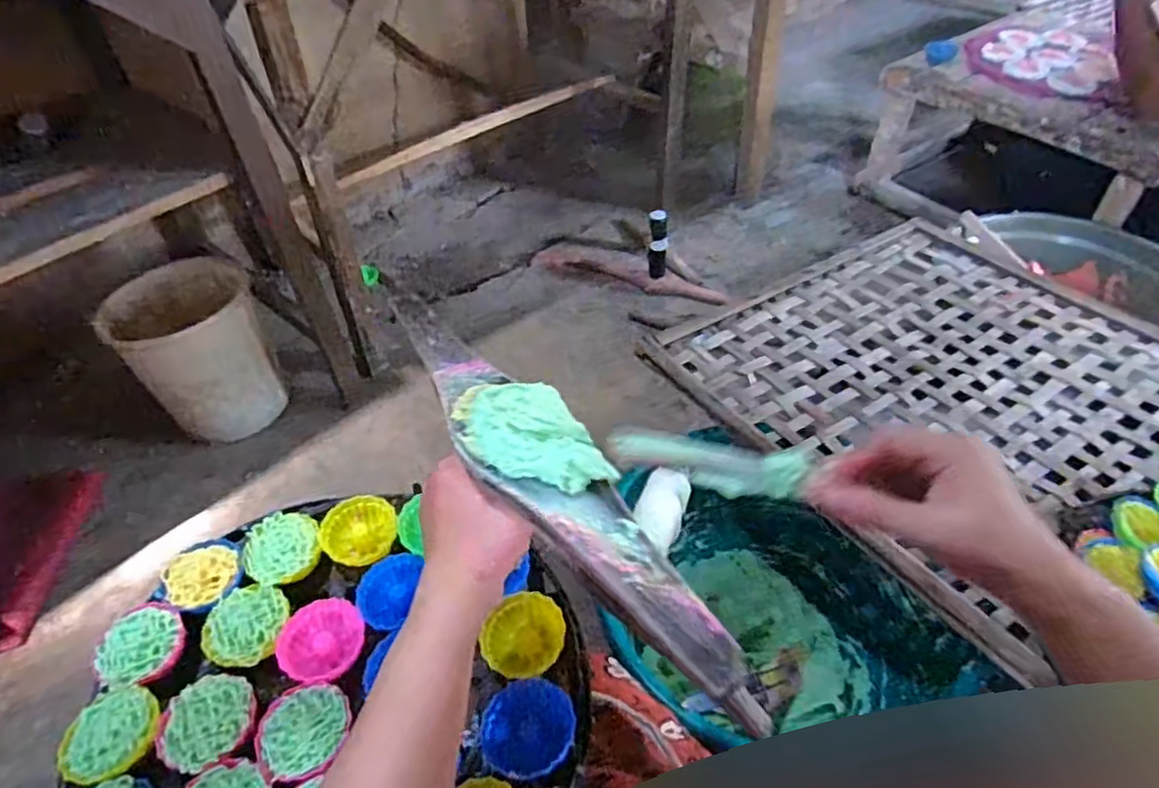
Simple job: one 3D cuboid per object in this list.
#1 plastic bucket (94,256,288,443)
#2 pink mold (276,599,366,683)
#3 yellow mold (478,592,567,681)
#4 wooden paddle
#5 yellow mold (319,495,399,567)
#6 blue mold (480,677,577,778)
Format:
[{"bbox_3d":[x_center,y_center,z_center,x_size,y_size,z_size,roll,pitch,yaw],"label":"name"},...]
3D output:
[{"bbox_3d":[-0.644,-0.071,1.167,0.224,0.237,0.216,0,45,0],"label":"plastic bucket"},{"bbox_3d":[-0.194,0.185,0.506,0.056,0.019,0.065,2,46,3],"label":"pink mold"},{"bbox_3d":[-0.041,0.179,0.501,0.060,0.026,0.051,-14,47,-12],"label":"yellow mold"},{"bbox_3d":[-0.031,0.030,0.349,0.048,0.011,0.332,-27,51,-23],"label":"wooden paddle"},{"bbox_3d":[-0.186,0.116,0.571,0.060,0.020,0.055,0,45,0],"label":"yellow mold"},{"bbox_3d":[-0.035,0.225,0.453,0.063,0.022,0.058,0,45,0],"label":"blue mold"}]

